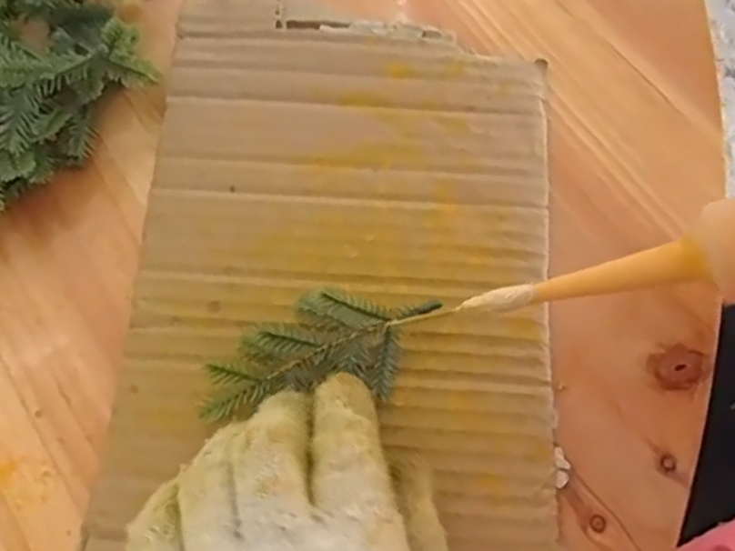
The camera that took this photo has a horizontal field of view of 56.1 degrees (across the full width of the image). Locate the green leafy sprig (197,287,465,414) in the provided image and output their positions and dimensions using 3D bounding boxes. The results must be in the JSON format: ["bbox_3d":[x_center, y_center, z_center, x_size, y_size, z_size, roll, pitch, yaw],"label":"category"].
[{"bbox_3d":[-0.016,0.027,0.260,0.094,0.025,0.041,-18,71,-4],"label":"green leafy sprig"}]

